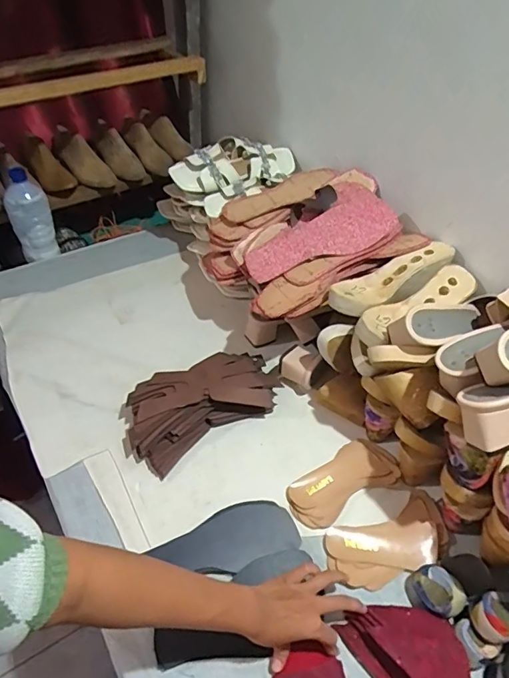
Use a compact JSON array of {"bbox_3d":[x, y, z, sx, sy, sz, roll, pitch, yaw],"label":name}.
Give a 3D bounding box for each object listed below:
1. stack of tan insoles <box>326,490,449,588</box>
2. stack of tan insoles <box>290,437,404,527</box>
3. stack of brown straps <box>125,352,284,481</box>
[{"bbox_3d":[0.195,0.285,0.670,0.181,0.032,0.090,-16,50,-18],"label":"stack of tan insoles"},{"bbox_3d":[0.138,0.215,0.724,0.184,0.020,0.083,-21,51,-22],"label":"stack of tan insoles"},{"bbox_3d":[-0.081,0.103,0.786,0.276,0.071,0.134,-26,54,-25],"label":"stack of brown straps"}]

